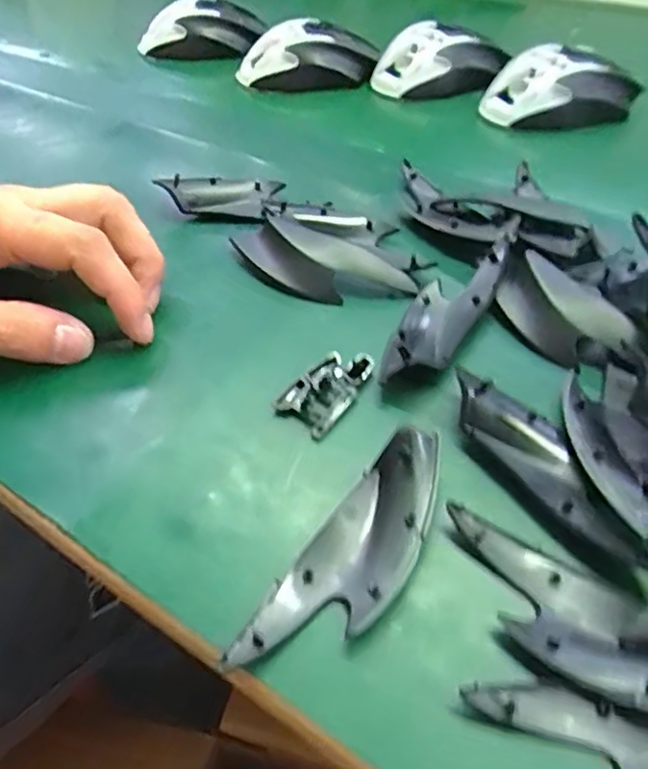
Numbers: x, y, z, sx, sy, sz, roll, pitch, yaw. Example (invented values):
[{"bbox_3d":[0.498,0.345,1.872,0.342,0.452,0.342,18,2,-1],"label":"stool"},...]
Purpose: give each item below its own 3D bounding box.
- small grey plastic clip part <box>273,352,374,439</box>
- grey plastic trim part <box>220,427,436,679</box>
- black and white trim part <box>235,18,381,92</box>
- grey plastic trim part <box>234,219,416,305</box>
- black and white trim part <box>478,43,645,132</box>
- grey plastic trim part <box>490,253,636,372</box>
[{"bbox_3d":[0.001,0.001,0.256,0.026,0.009,0.041,28,54,27],"label":"small grey plastic clip part"},{"bbox_3d":[0.010,0.055,0.199,0.034,0.019,0.096,26,53,25],"label":"grey plastic trim part"},{"bbox_3d":[-0.015,-0.268,0.495,0.110,0.039,0.053,-3,46,0],"label":"black and white trim part"},{"bbox_3d":[-0.004,-0.062,0.305,0.094,0.018,0.037,30,54,28],"label":"grey plastic trim part"},{"bbox_3d":[0.163,-0.207,0.419,0.095,0.041,0.048,2,46,5],"label":"black and white trim part"},{"bbox_3d":[0.104,-0.032,0.269,0.035,0.014,0.061,-33,60,-9],"label":"grey plastic trim part"}]

